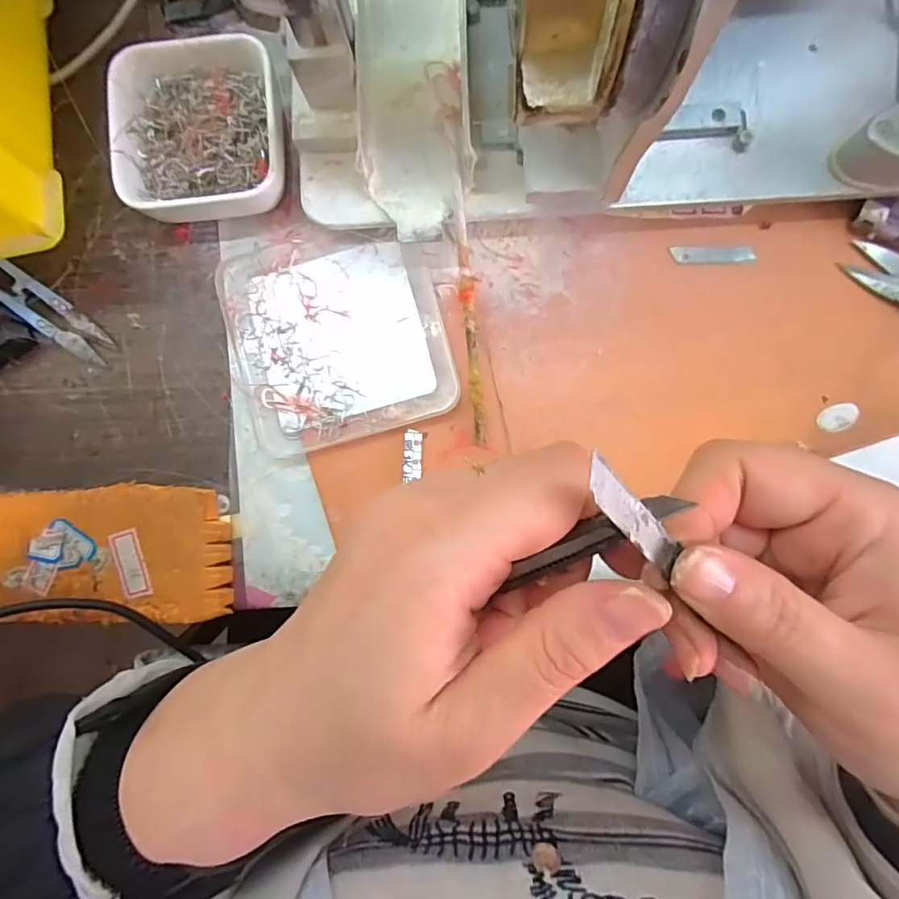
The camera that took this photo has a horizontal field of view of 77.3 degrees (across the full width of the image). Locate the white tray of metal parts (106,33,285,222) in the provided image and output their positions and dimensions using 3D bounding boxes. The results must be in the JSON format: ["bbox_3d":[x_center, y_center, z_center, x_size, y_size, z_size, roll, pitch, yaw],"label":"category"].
[{"bbox_3d":[-0.125,-0.161,0.286,0.082,0.028,0.084,-5,88,3],"label":"white tray of metal parts"}]

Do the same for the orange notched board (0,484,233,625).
[{"bbox_3d":[-0.206,0.057,0.294,0.186,0.016,0.068,-4,88,3],"label":"orange notched board"}]

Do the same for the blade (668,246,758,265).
[{"bbox_3d":[0.132,-0.098,0.281,0.040,0.004,0.009,1,89,3],"label":"blade"}]

